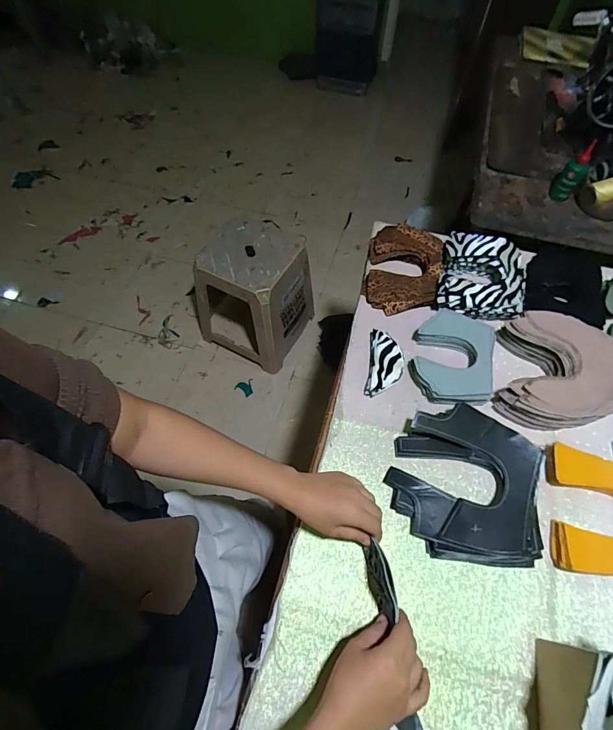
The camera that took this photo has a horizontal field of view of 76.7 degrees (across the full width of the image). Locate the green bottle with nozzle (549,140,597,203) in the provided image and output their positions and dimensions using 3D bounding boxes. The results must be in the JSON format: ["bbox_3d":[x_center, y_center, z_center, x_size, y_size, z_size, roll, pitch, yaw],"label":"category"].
[{"bbox_3d":[0.545,-0.395,0.795,0.046,0.111,0.039,30,65,15],"label":"green bottle with nozzle"}]

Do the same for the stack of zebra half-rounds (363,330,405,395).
[{"bbox_3d":[0.126,-0.002,0.622,0.053,0.023,0.110,8,61,5],"label":"stack of zebra half-rounds"}]

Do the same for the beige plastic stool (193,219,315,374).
[{"bbox_3d":[-0.201,-0.242,1.371,0.365,0.391,0.323,20,63,10],"label":"beige plastic stool"}]

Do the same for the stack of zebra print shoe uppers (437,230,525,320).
[{"bbox_3d":[0.309,-0.155,0.683,0.147,0.060,0.158,11,62,7],"label":"stack of zebra print shoe uppers"}]

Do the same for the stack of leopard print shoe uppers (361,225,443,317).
[{"bbox_3d":[0.178,-0.179,0.711,0.133,0.039,0.187,10,62,6],"label":"stack of leopard print shoe uppers"}]

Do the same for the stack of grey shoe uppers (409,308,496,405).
[{"bbox_3d":[0.232,-0.010,0.619,0.121,0.033,0.161,11,62,7],"label":"stack of grey shoe uppers"}]

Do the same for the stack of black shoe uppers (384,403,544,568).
[{"bbox_3d":[0.212,0.157,0.523,0.182,0.041,0.191,10,62,7],"label":"stack of black shoe uppers"}]

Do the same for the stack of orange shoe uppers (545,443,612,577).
[{"bbox_3d":[0.384,0.193,0.507,0.120,0.034,0.151,9,62,6],"label":"stack of orange shoe uppers"}]

